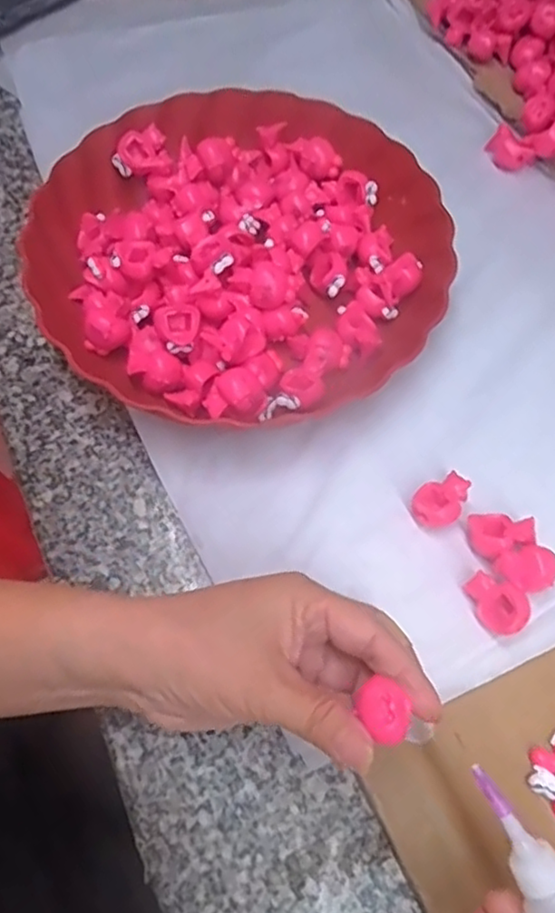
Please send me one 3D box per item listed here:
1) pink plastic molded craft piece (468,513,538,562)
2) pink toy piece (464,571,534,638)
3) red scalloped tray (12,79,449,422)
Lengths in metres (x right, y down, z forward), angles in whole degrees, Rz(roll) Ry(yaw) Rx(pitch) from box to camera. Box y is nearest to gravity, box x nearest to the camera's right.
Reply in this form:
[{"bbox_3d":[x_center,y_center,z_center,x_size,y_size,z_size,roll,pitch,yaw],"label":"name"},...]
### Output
[{"bbox_3d":[0.116,0.040,0.341,0.030,0.021,0.024,-21,68,-9],"label":"pink plastic molded craft piece"},{"bbox_3d":[0.107,0.073,0.322,0.021,0.021,0.031,-36,72,-15],"label":"pink toy piece"},{"bbox_3d":[-0.023,-0.127,0.404,0.237,0.053,0.226,-20,68,-9],"label":"red scalloped tray"}]

